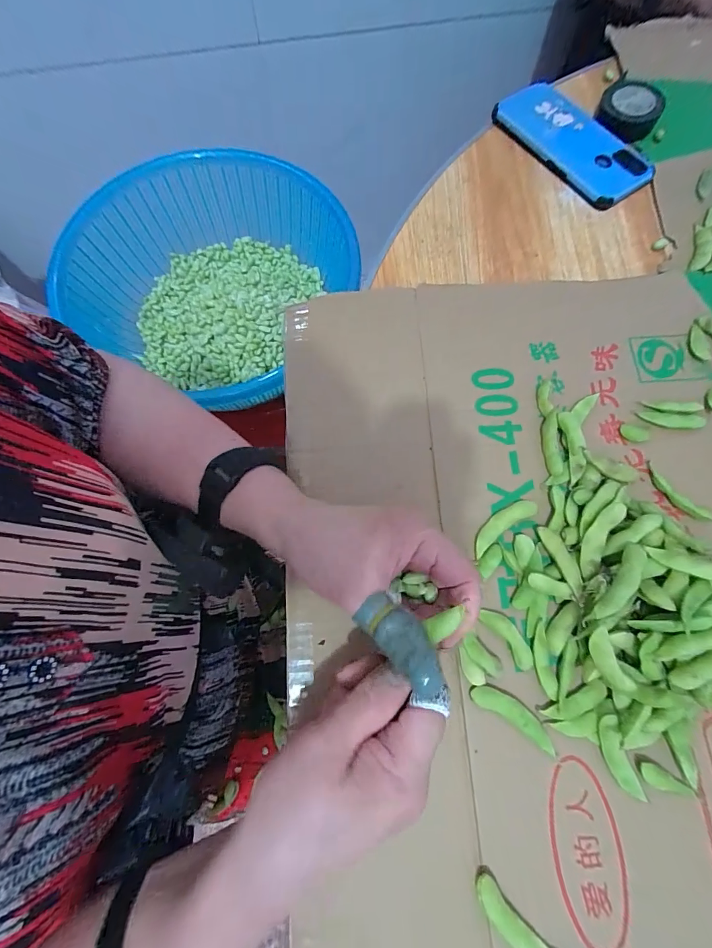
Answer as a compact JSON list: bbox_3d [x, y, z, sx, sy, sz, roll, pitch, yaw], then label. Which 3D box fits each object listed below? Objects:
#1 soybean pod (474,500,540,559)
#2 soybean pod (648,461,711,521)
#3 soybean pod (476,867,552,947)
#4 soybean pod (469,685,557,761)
[{"bbox_3d":[0.107,0.038,0.279,0.060,0.006,0.016,-34,76,-8],"label":"soybean pod"},{"bbox_3d":[0.239,0.015,0.283,0.010,0.010,0.054,-36,76,-9],"label":"soybean pod"},{"bbox_3d":[0.089,0.256,0.216,0.015,0.006,0.052,-42,77,-10],"label":"soybean pod"},{"bbox_3d":[0.104,0.157,0.246,0.059,0.005,0.016,31,77,10],"label":"soybean pod"}]

